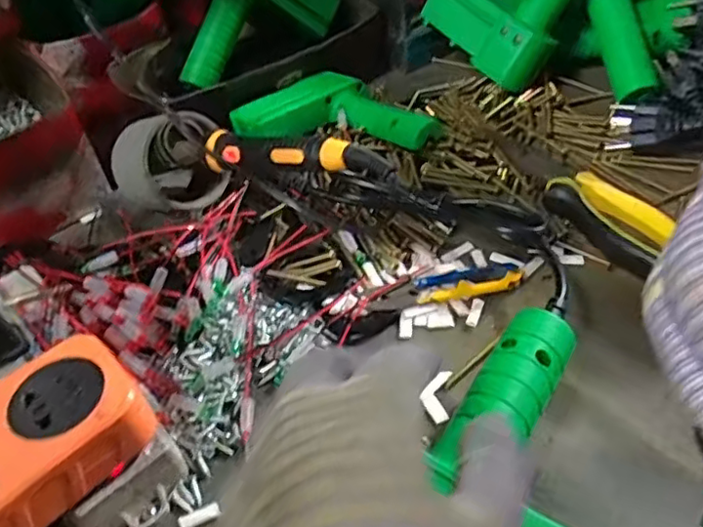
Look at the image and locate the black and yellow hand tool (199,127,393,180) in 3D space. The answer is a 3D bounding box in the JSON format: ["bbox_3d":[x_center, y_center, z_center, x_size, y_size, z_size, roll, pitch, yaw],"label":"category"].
[{"bbox_3d":[-0.031,-0.058,0.342,0.129,0.022,0.020,10,45,37],"label":"black and yellow hand tool"}]

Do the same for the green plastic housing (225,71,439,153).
[{"bbox_3d":[-0.008,-0.128,0.511,0.163,0.031,0.088,7,45,14],"label":"green plastic housing"}]

